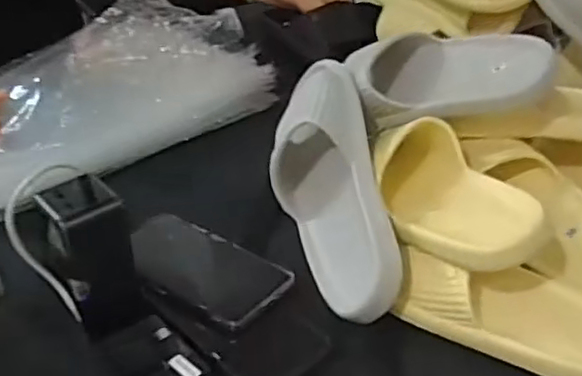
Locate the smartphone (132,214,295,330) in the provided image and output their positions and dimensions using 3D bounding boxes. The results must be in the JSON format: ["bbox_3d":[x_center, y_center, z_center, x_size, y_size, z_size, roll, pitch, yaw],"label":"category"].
[{"bbox_3d":[-0.079,0.067,0.551,0.153,0.006,0.081,21,41,27],"label":"smartphone"}]

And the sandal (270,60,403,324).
[{"bbox_3d":[0.033,-0.008,0.570,0.082,0.080,0.254,-8,64,-11],"label":"sandal"}]

